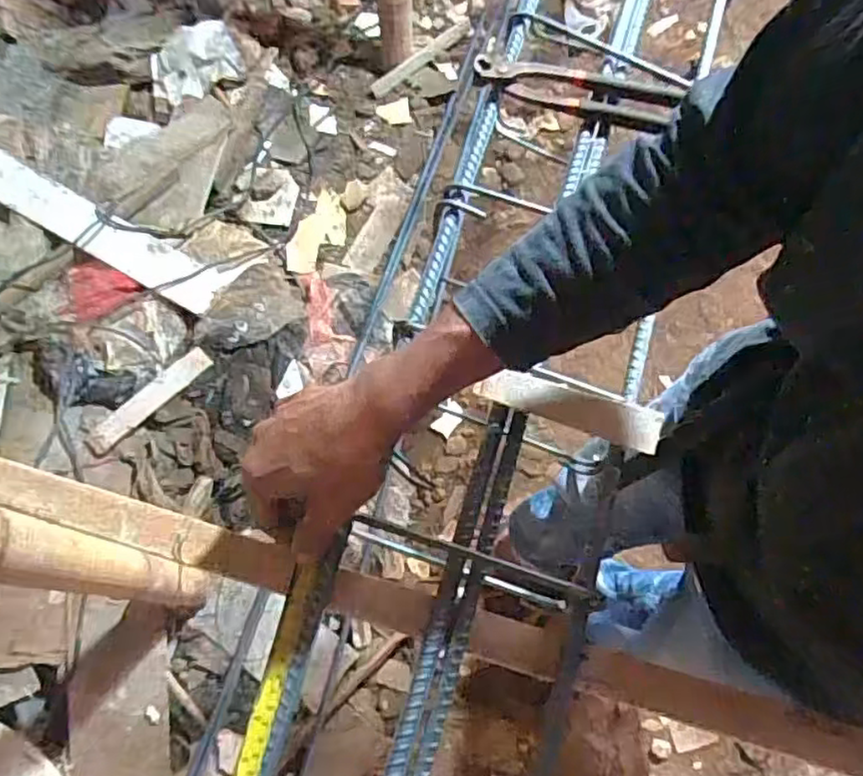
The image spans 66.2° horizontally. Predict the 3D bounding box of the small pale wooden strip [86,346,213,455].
[{"bbox_3d":[-0.540,0.021,1.271,0.049,0.015,0.265,42,73,11],"label":"small pale wooden strip"}]

